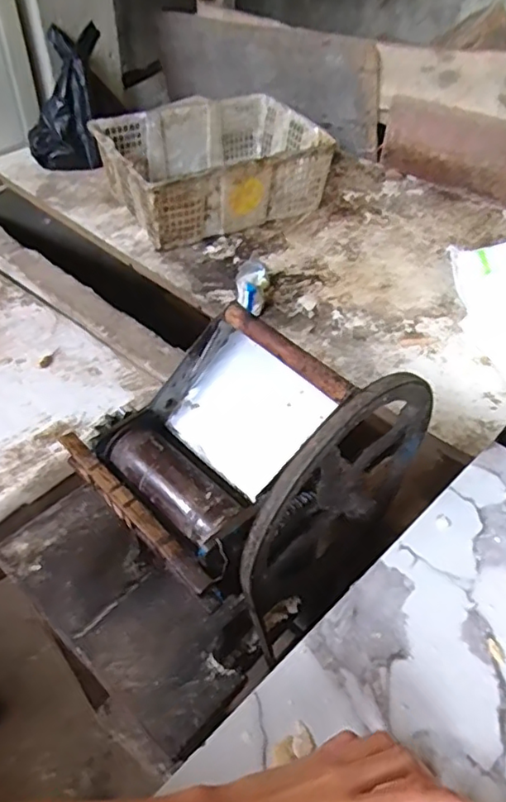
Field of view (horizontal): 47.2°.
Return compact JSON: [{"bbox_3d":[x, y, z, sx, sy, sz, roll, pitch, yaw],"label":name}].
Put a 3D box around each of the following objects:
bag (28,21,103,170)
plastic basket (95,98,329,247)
[{"bbox_3d":[-0.467,-0.763,1.452,0.177,0.345,0.096,8,7,9],"label":"bag"},{"bbox_3d":[-0.087,-0.549,1.363,0.467,0.175,0.337,-22,50,-18],"label":"plastic basket"}]

